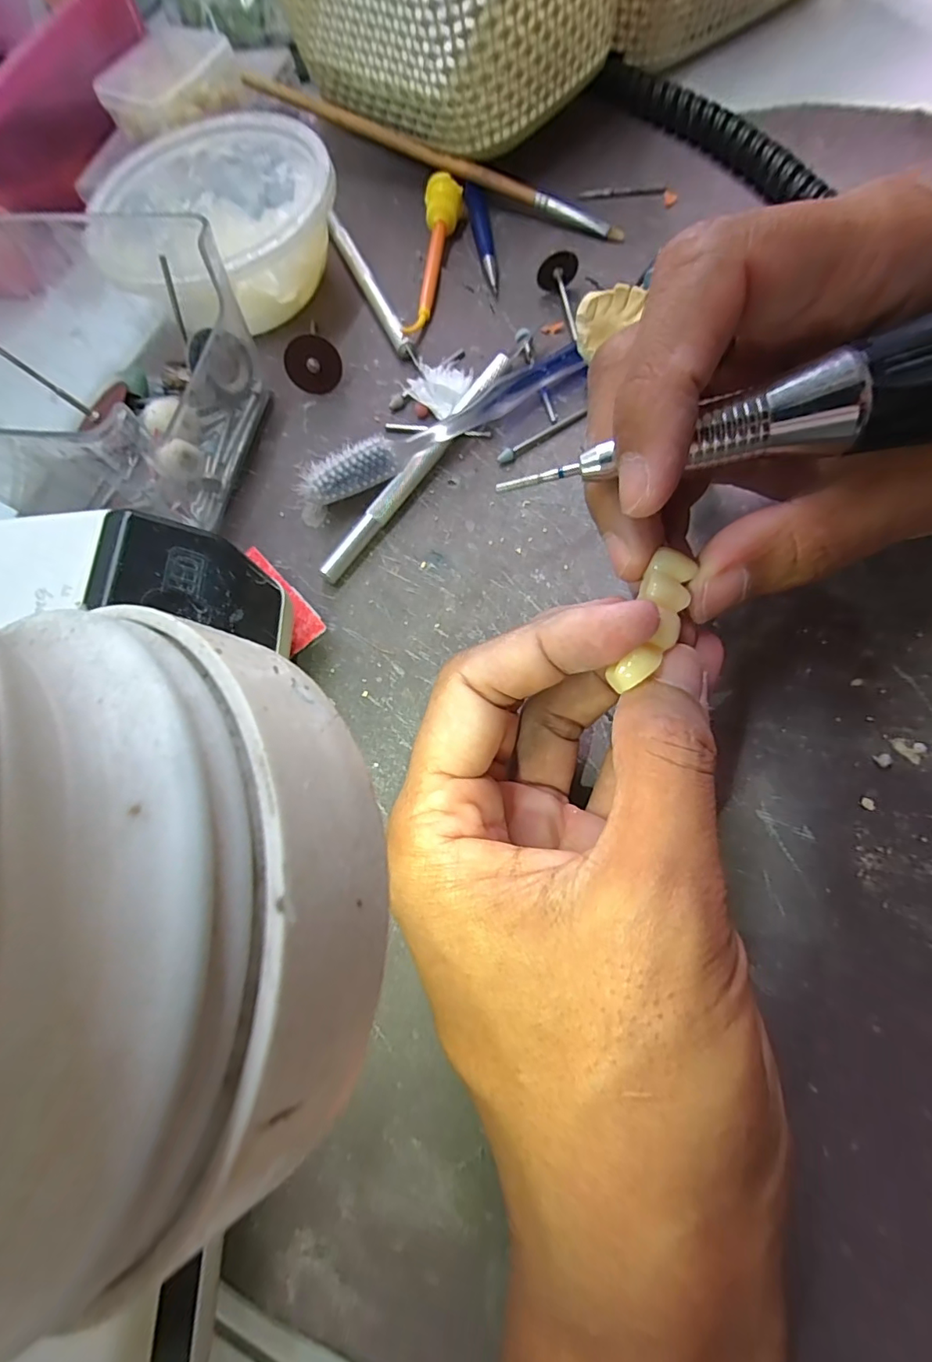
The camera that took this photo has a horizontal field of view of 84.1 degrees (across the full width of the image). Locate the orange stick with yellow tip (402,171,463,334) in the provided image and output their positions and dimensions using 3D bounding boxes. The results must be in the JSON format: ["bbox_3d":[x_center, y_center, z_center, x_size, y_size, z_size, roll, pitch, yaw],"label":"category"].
[{"bbox_3d":[-0.014,-0.192,0.234,0.017,0.016,0.089,3,71,7],"label":"orange stick with yellow tip"}]

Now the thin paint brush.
[{"bbox_3d":[-0.019,-0.253,0.249,0.205,0.011,0.008,28,76,15],"label":"thin paint brush"}]

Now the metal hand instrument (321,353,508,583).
[{"bbox_3d":[-0.018,-0.083,0.199,0.010,0.014,0.112,31,77,15],"label":"metal hand instrument"}]

